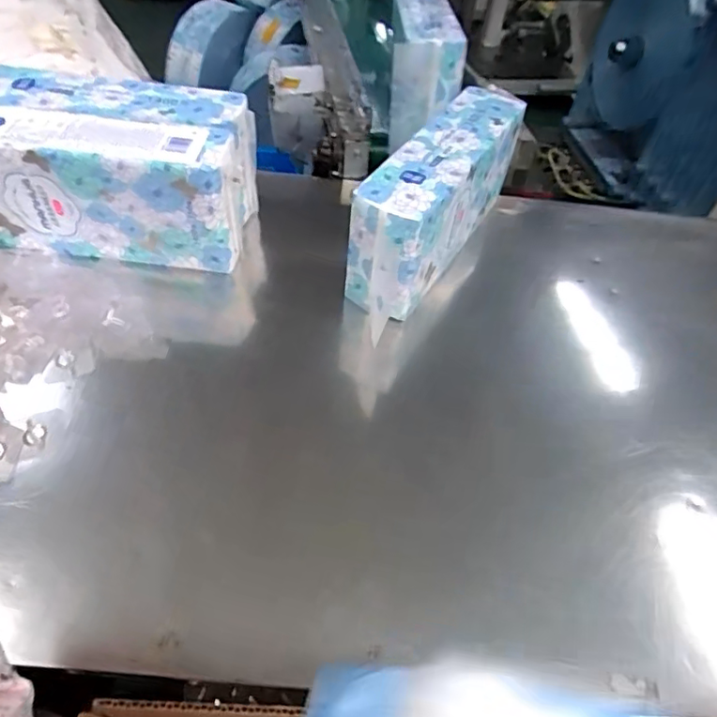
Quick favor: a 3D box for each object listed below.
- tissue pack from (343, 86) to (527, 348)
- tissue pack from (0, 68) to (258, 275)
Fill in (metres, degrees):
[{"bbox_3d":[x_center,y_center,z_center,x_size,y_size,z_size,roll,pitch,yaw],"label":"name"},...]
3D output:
[{"bbox_3d":[0.098,-0.207,0.750,0.092,0.162,0.363,28,54,16],"label":"tissue pack"},{"bbox_3d":[-0.318,-0.245,0.727,0.349,0.170,0.178,5,51,-2],"label":"tissue pack"}]

